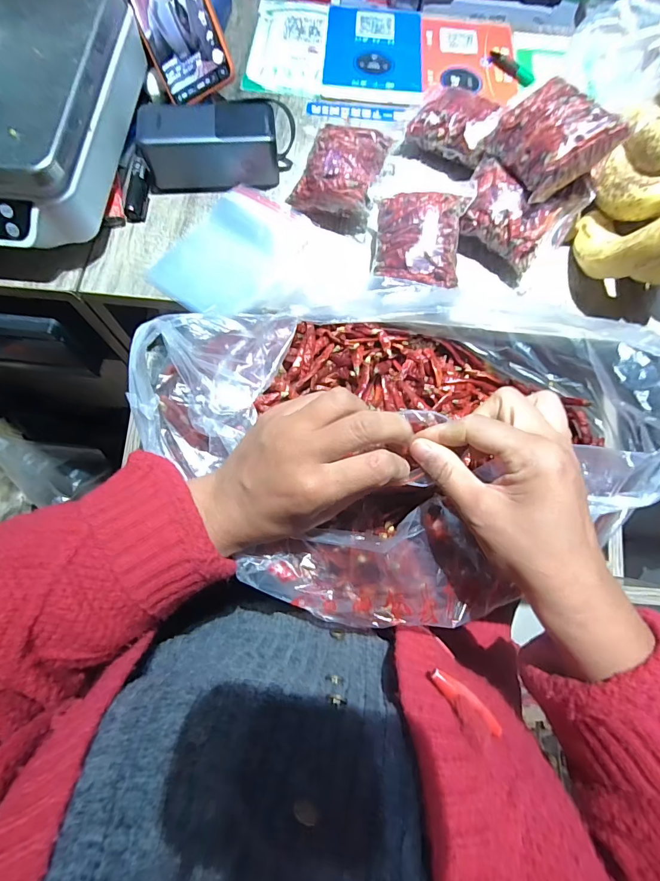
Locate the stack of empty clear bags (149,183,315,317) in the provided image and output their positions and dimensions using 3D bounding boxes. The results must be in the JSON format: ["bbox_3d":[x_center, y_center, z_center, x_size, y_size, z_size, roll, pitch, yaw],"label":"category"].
[{"bbox_3d":[-0.095,-0.185,0.379,0.099,0.016,0.140,36,75,9],"label":"stack of empty clear bags"}]

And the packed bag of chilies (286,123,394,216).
[{"bbox_3d":[0.011,-0.264,0.387,0.076,0.040,0.086,17,73,3],"label":"packed bag of chilies"}]

